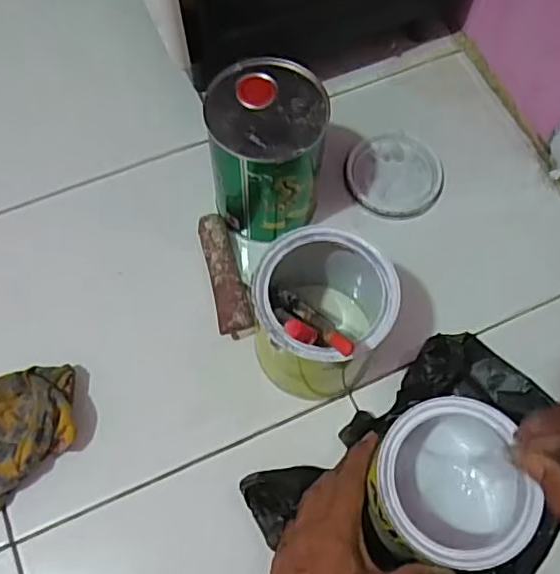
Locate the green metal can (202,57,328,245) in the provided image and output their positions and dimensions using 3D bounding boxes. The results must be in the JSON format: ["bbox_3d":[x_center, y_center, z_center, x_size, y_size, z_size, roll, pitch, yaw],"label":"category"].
[{"bbox_3d":[-0.011,-0.114,0.540,0.095,0.131,0.094,1,67,-2],"label":"green metal can"}]

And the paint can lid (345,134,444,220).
[{"bbox_3d":[0.115,-0.113,0.612,0.094,0.005,0.090,1,67,-2],"label":"paint can lid"}]

